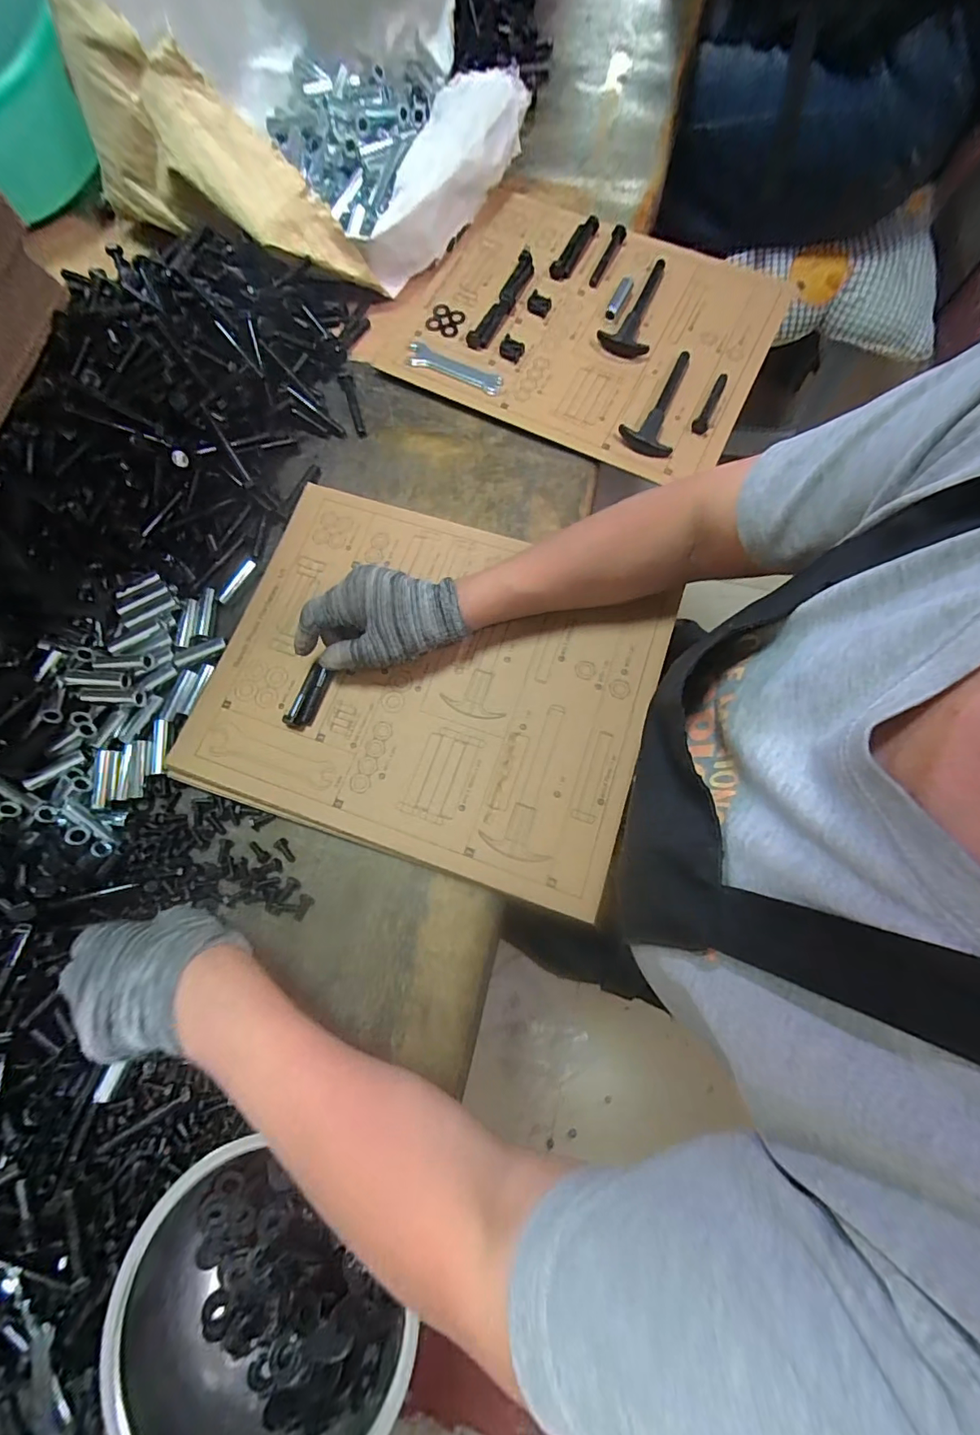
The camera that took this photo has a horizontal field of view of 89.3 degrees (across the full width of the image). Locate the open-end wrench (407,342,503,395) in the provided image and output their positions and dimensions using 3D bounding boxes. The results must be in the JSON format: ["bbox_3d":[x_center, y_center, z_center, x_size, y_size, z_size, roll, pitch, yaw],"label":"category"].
[{"bbox_3d":[-0.039,-0.368,0.524,0.106,0.007,0.027,24,76,7],"label":"open-end wrench"}]

